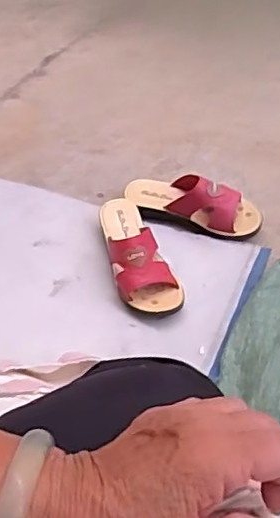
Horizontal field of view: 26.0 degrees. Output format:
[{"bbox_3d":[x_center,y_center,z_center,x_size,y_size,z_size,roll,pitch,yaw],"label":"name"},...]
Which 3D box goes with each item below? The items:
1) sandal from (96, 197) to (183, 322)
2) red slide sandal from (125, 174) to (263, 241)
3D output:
[{"bbox_3d":[-0.008,-0.016,0.947,0.087,0.081,0.232,-17,53,-8],"label":"sandal"},{"bbox_3d":[0.087,-0.096,1.007,0.230,0.075,0.078,17,56,18],"label":"red slide sandal"}]

